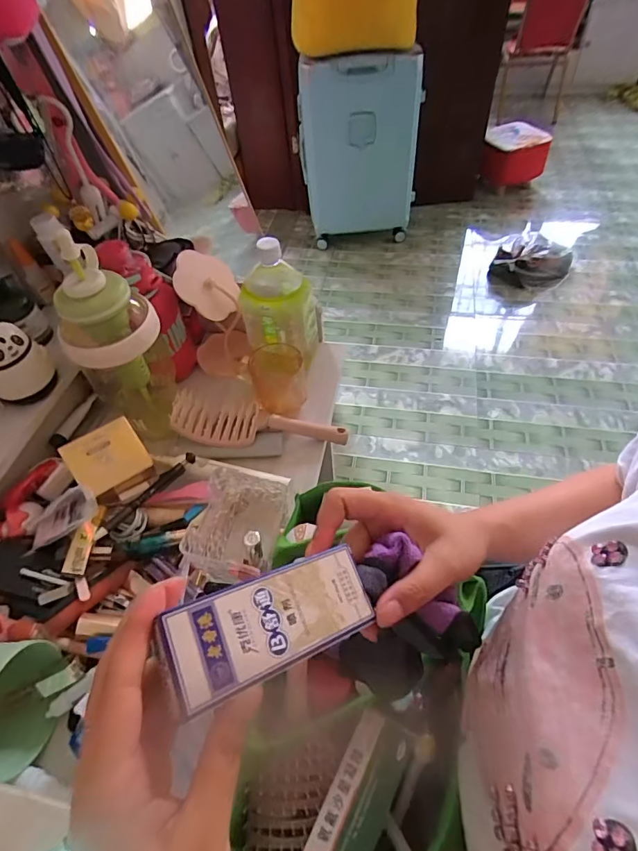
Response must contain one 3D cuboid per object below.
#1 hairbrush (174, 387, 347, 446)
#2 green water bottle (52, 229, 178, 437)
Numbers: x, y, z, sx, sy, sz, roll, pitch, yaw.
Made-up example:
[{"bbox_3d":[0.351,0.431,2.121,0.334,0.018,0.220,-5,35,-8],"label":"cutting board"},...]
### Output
[{"bbox_3d":[-0.080,-0.007,0.617,0.233,0.040,0.073,2,52,7],"label":"hairbrush"},{"bbox_3d":[-0.237,-0.083,0.555,0.106,0.260,0.105,-24,54,-13],"label":"green water bottle"}]

